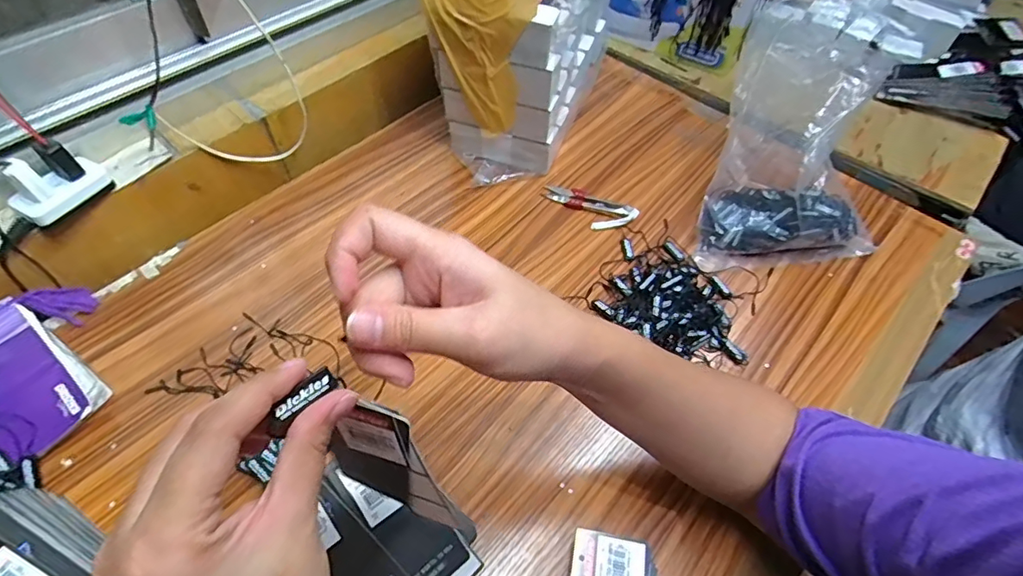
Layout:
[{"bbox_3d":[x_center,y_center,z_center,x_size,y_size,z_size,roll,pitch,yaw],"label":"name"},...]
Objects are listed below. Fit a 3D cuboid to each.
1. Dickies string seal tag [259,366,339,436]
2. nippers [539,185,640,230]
[{"bbox_3d":[-0.081,0.044,0.198,0.007,0.007,0.031,31,63,24],"label":"Dickies string seal tag"},{"bbox_3d":[0.083,-0.088,0.573,0.106,0.011,0.043,23,56,14],"label":"nippers"}]

